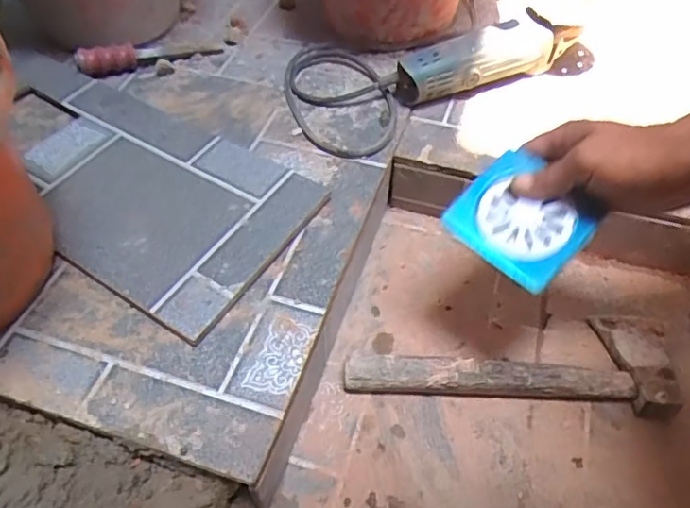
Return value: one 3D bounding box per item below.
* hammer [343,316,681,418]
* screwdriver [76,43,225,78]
[{"bbox_3d":[0.159,0.097,0.554,0.307,0.026,0.101,4,52,3],"label":"hammer"},{"bbox_3d":[-0.252,-0.260,0.725,0.174,0.037,0.027,-22,55,-16],"label":"screwdriver"}]

